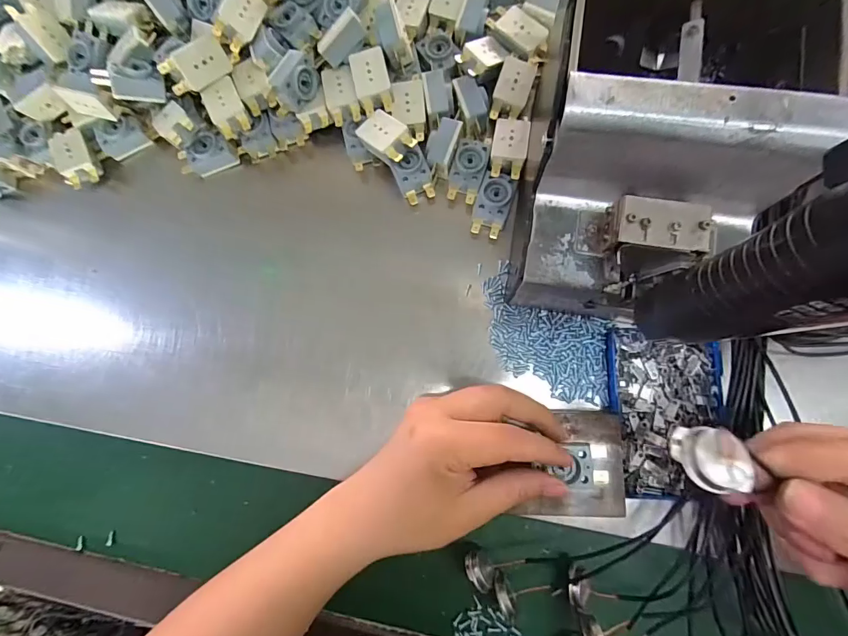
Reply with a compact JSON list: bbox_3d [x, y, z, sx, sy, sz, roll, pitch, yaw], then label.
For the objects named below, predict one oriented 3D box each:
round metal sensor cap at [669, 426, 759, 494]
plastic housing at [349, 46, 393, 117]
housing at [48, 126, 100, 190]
[{"bbox_3d":[0.123,0.061,0.175,0.027,0.012,0.027,-8,70,14],"label":"round metal sensor cap"},{"bbox_3d":[-0.039,-0.182,0.313,0.026,0.016,0.046,-13,81,4],"label":"plastic housing"},{"bbox_3d":[-0.297,-0.136,0.343,0.027,0.011,0.047,-27,99,-21],"label":"housing"}]

